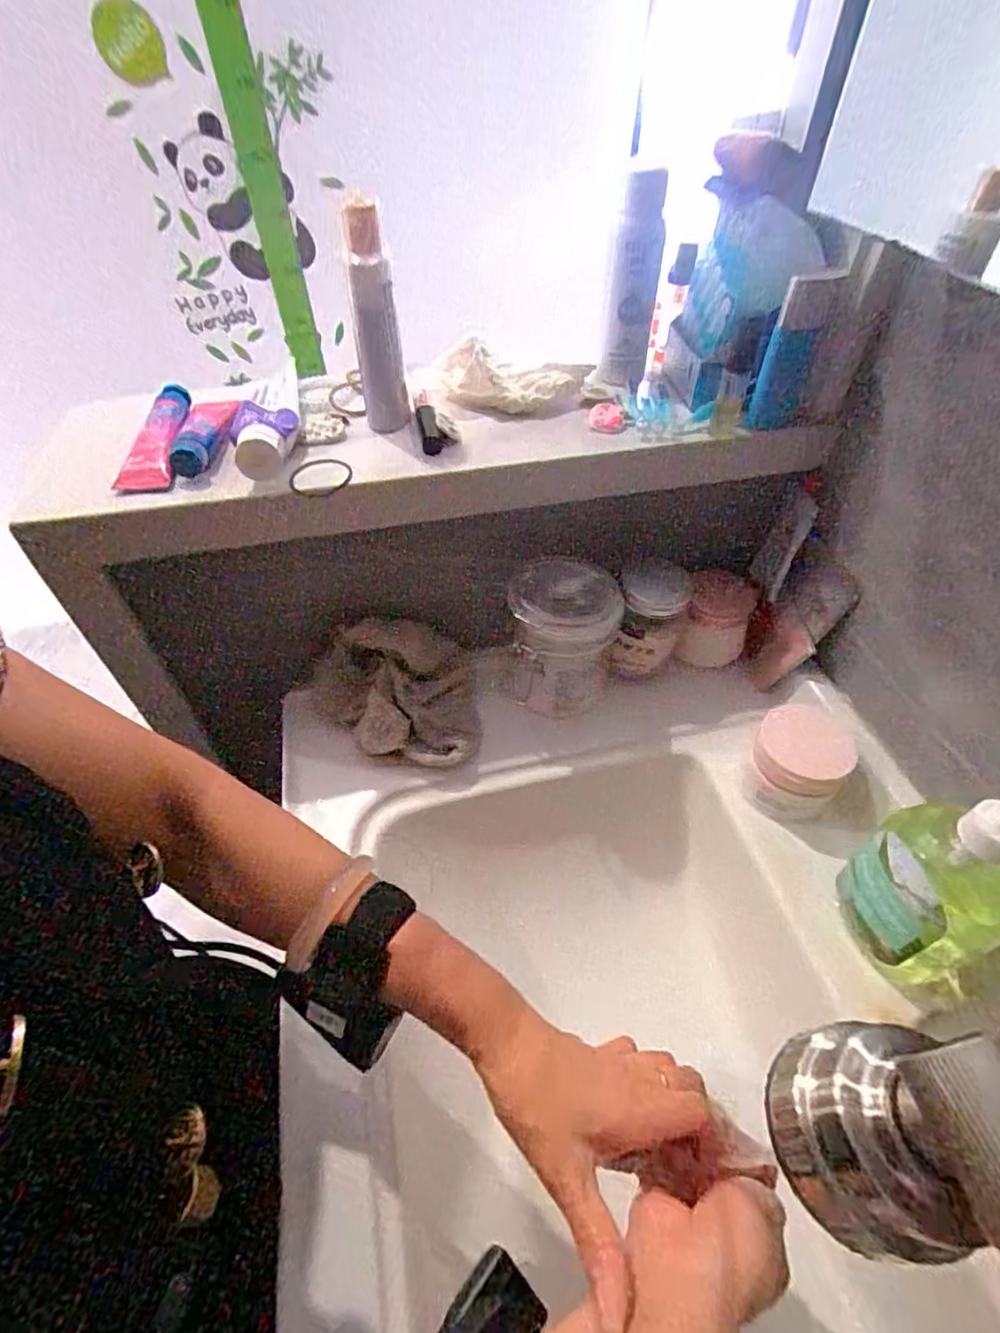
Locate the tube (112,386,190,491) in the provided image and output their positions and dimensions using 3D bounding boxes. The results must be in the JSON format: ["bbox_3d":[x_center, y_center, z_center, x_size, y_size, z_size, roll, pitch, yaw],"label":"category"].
[{"bbox_3d":[-0.250,-0.171,0.442,0.034,0.023,0.116,-4,49,-3],"label":"tube"}]

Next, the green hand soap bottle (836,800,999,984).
[{"bbox_3d":[0.265,0.120,0.358,0.053,0.175,0.081,-24,53,-19],"label":"green hand soap bottle"}]

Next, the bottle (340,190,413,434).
[{"bbox_3d":[-0.086,-0.238,0.418,0.033,0.148,0.039,-8,49,-7],"label":"bottle"}]

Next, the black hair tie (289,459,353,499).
[{"bbox_3d":[-0.125,-0.134,0.422,0.043,0.011,0.037,-12,50,-10],"label":"black hair tie"}]

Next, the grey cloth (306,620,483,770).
[{"bbox_3d":[-0.091,0.025,0.519,0.152,0.090,0.094,9,49,8],"label":"grey cloth"}]

